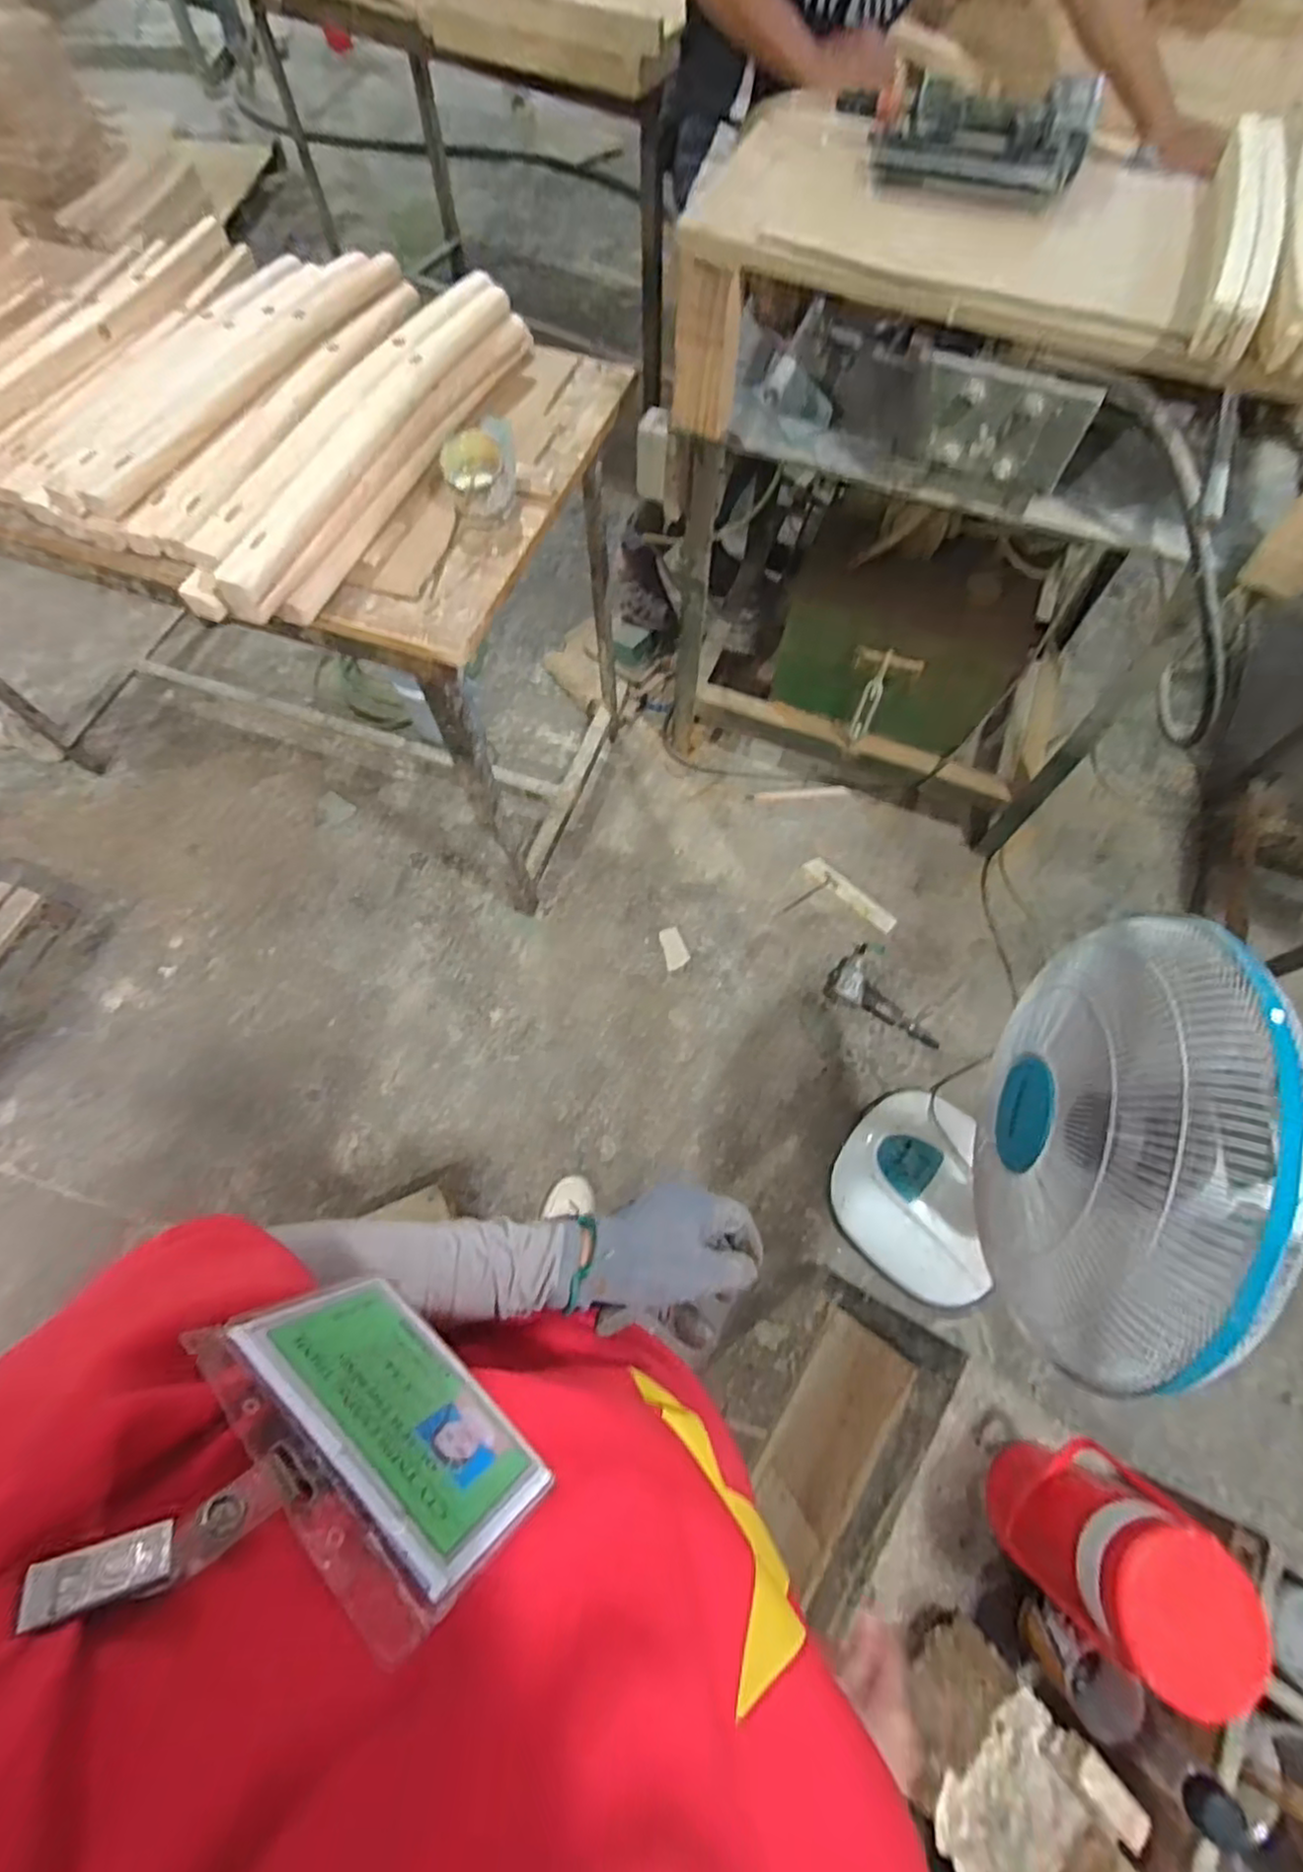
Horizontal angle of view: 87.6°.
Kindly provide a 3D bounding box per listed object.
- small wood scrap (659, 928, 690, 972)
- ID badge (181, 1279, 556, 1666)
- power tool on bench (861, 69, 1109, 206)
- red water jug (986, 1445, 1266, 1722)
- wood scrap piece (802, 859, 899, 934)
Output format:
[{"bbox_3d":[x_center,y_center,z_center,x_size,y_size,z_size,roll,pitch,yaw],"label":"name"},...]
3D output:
[{"bbox_3d":[0.049,0.026,1.487,0.054,0.006,0.095,-17,67,-7],"label":"small wood scrap"},{"bbox_3d":[-0.083,0.148,0.209,0.097,0.080,0.004,34,90,21],"label":"ID badge"},{"bbox_3d":[0.380,-0.922,0.785,0.233,0.061,0.128,21,70,9],"label":"power tool on bench"},{"bbox_3d":[0.380,0.517,0.572,0.115,0.191,0.126,0,68,1],"label":"red water jug"},{"bbox_3d":[0.445,-0.095,1.528,0.045,0.011,0.236,-39,72,-15],"label":"wood scrap piece"}]

